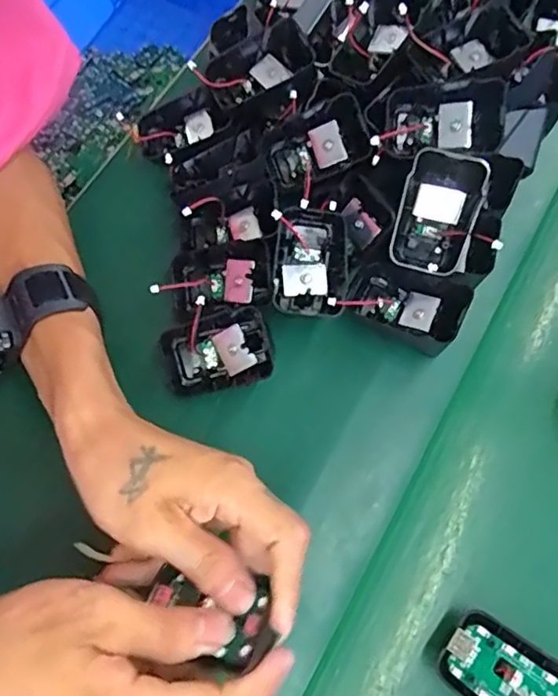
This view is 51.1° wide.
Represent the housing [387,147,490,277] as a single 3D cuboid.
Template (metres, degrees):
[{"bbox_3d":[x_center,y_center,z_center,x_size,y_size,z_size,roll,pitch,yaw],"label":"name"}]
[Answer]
[{"bbox_3d":[0.095,-0.081,0.351,0.045,0.019,0.069,15,114,4],"label":"housing"}]

